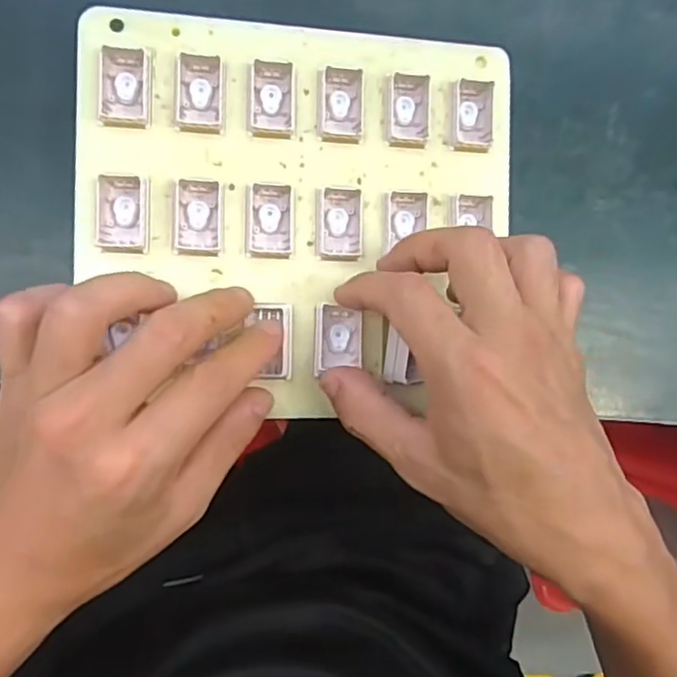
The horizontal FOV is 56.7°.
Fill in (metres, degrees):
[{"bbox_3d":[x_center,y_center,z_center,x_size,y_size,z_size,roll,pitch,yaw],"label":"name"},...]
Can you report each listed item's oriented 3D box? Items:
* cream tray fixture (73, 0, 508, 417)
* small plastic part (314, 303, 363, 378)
[{"bbox_3d":[-0.017,-0.057,0.289,0.194,0.014,0.171,1,93,-9],"label":"cream tray fixture"},{"bbox_3d":[0.001,0.000,0.284,0.022,0.012,0.030,3,93,-9],"label":"small plastic part"}]

